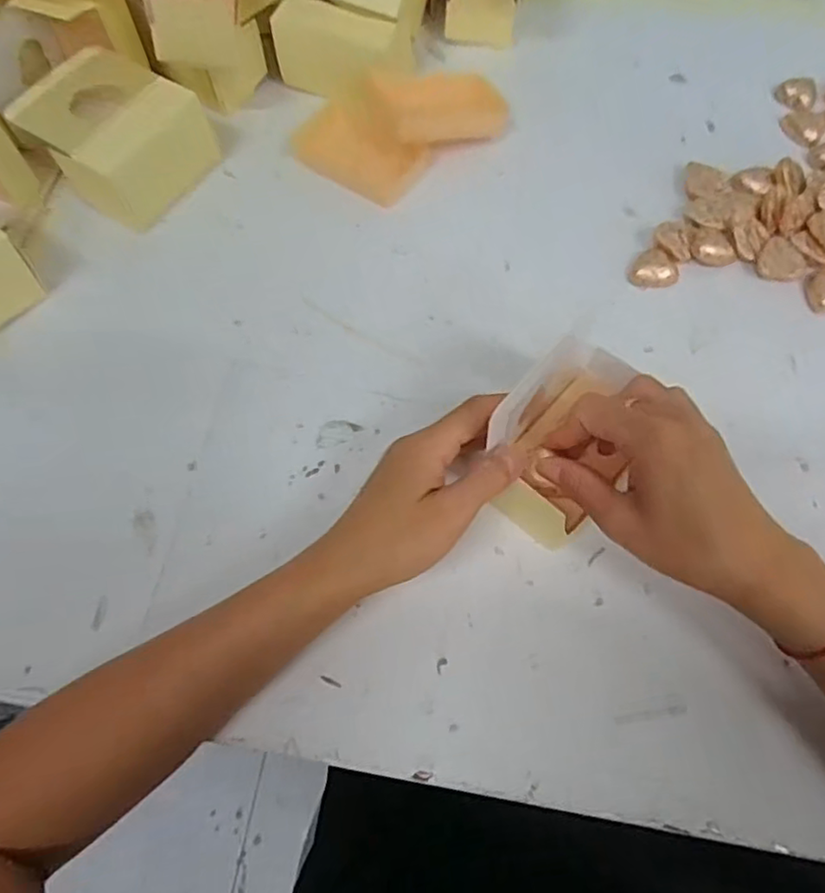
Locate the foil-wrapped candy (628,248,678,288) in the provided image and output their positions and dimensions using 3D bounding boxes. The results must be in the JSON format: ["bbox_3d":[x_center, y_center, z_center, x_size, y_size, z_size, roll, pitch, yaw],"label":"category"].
[{"bbox_3d":[0.176,-0.128,0.457,0.034,0.011,0.029,23,69,12],"label":"foil-wrapped candy"}]

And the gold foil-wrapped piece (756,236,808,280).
[{"bbox_3d":[0.265,-0.132,0.451,0.033,0.008,0.033,-1,66,2],"label":"gold foil-wrapped piece"}]

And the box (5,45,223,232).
[{"bbox_3d":[-0.224,-0.236,0.483,0.114,0.073,0.101,35,72,16],"label":"box"}]

